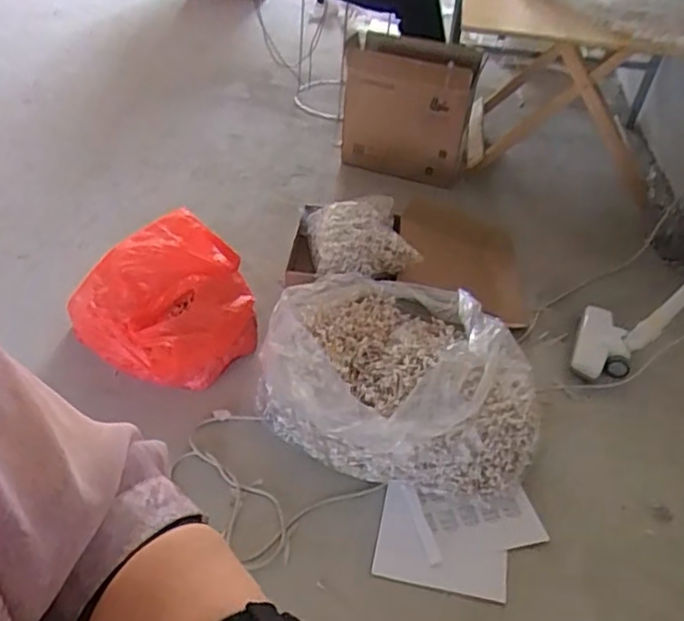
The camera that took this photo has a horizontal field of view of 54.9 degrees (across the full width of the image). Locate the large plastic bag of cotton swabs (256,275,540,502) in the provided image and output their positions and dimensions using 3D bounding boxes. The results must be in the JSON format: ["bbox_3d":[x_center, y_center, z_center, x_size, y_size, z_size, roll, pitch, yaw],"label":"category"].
[{"bbox_3d":[0.111,0.110,1.302,0.512,0.213,0.436,8,42,3],"label":"large plastic bag of cotton swabs"}]

